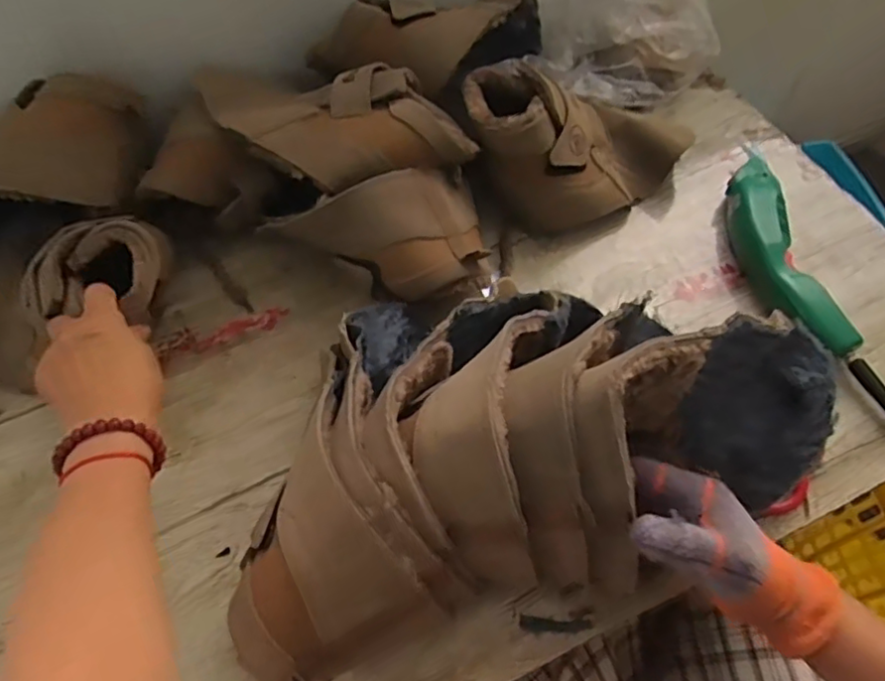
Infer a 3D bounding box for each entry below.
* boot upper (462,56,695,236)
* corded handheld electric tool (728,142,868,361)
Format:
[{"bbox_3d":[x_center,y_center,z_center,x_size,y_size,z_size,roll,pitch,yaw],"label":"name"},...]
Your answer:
[{"bbox_3d":[0.116,-0.203,0.611,0.176,0.117,0.160,-2,58,3],"label":"boot upper"},{"bbox_3d":[0.301,-0.090,0.571,0.058,0.043,0.243,-6,58,1],"label":"corded handheld electric tool"}]

